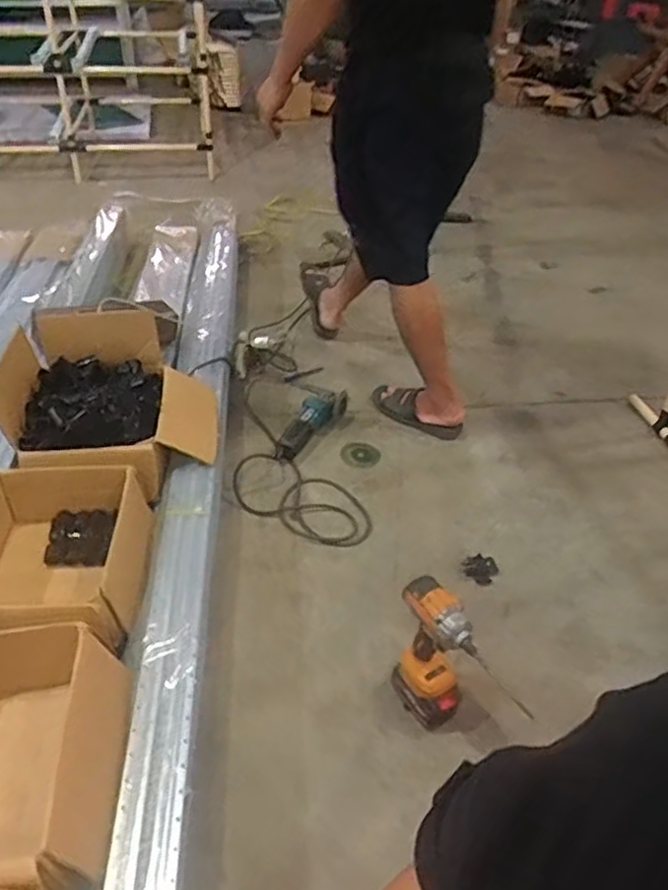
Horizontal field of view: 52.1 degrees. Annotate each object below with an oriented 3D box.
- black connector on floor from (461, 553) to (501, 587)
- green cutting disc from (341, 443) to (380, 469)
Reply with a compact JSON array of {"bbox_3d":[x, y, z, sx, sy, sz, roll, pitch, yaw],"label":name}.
[{"bbox_3d":[0.316,0.266,1.467,0.072,0.022,0.082,29,45,31],"label":"black connector on floor"},{"bbox_3d":[0.069,0.027,1.757,0.090,0.009,0.104,-28,44,-21],"label":"green cutting disc"}]

